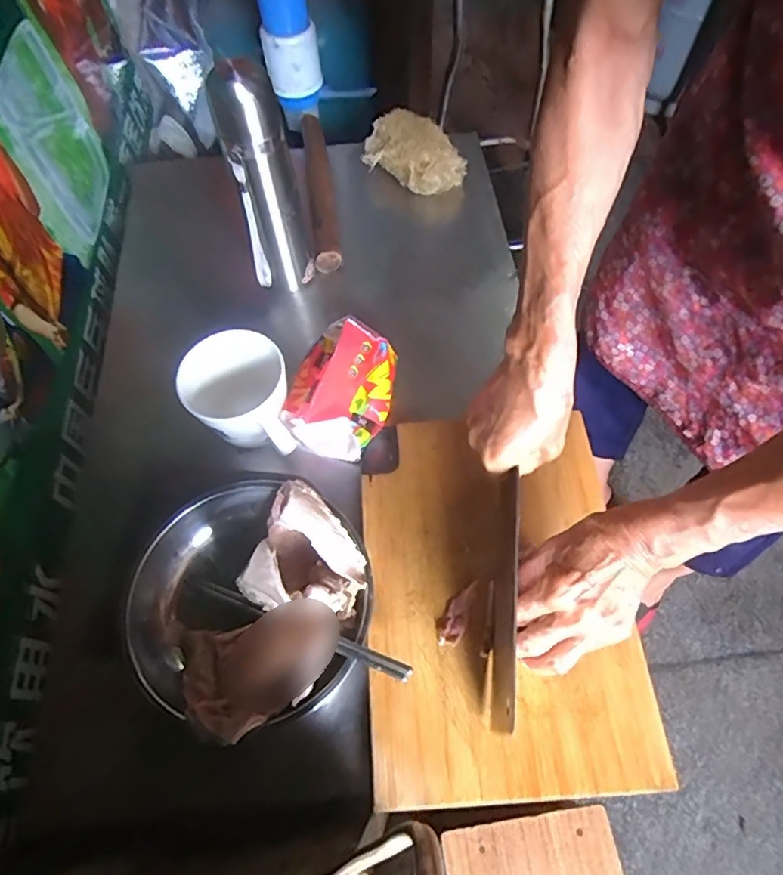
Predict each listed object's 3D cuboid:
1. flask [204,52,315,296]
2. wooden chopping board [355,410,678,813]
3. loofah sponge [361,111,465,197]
[{"bbox_3d":[-0.131,-0.259,0.579,0.068,0.227,0.069,-11,62,-4],"label":"flask"},{"bbox_3d":[0.087,0.127,0.479,0.221,0.023,0.313,-4,63,-3],"label":"wooden chopping board"},{"bbox_3d":[0.034,-0.387,0.736,0.139,0.049,0.082,29,66,16],"label":"loofah sponge"}]

